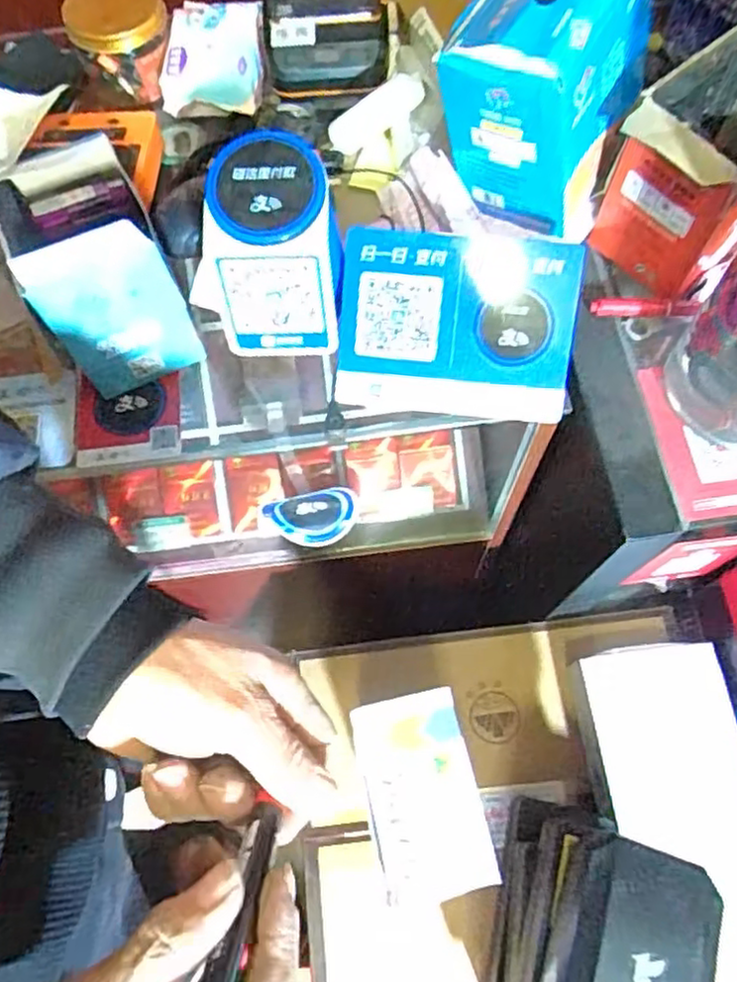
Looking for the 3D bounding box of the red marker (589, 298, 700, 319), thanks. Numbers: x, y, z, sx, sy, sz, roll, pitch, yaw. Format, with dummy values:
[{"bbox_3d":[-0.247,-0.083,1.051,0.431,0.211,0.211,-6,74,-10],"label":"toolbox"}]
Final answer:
[{"bbox_3d":[0.201,-0.134,0.499,0.075,0.013,0.013,1,68,3],"label":"red marker"}]

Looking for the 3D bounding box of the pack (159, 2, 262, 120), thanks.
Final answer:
[{"bbox_3d":[-0.134,-0.385,0.601,0.085,0.034,0.109,3,68,4],"label":"pack"}]

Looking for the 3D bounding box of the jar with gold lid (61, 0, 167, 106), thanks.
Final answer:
[{"bbox_3d":[-0.212,-0.402,0.603,0.072,0.072,0.070,-1,68,2],"label":"jar with gold lid"}]

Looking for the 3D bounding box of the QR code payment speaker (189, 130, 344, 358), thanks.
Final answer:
[{"bbox_3d":[-0.065,-0.163,0.467,0.091,0.106,0.095,2,68,3],"label":"QR code payment speaker"}]

